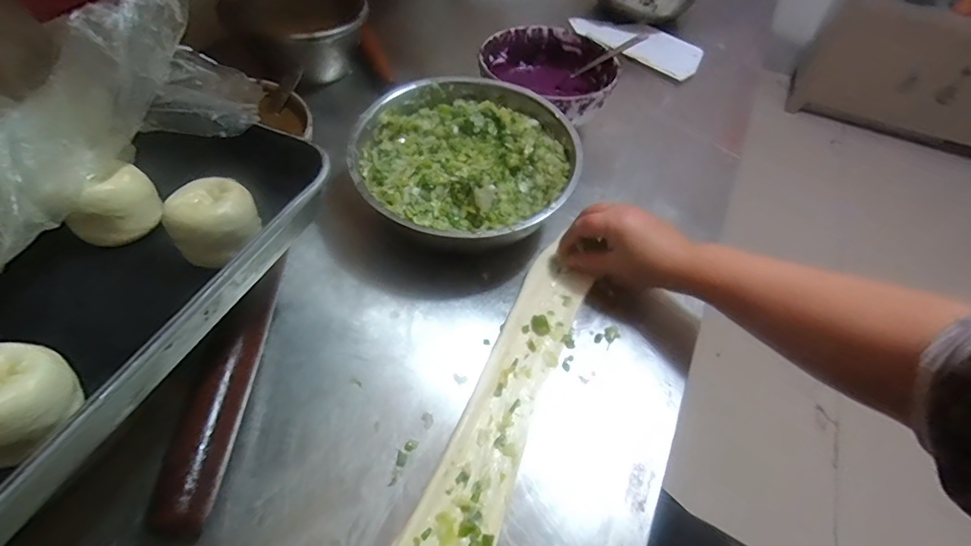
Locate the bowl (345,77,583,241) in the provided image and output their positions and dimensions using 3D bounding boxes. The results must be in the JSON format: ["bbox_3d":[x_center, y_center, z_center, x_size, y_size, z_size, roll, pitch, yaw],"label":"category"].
[{"bbox_3d":[-0.022,-0.110,0.535,0.229,0.088,0.229,3,52,-3],"label":"bowl"}]

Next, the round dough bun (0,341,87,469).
[{"bbox_3d":[-0.253,0.066,0.256,0.051,0.039,0.058,32,56,19],"label":"round dough bun"}]

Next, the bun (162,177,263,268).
[{"bbox_3d":[-0.194,-0.037,0.349,0.058,0.043,0.048,-20,56,-20],"label":"bun"}]

